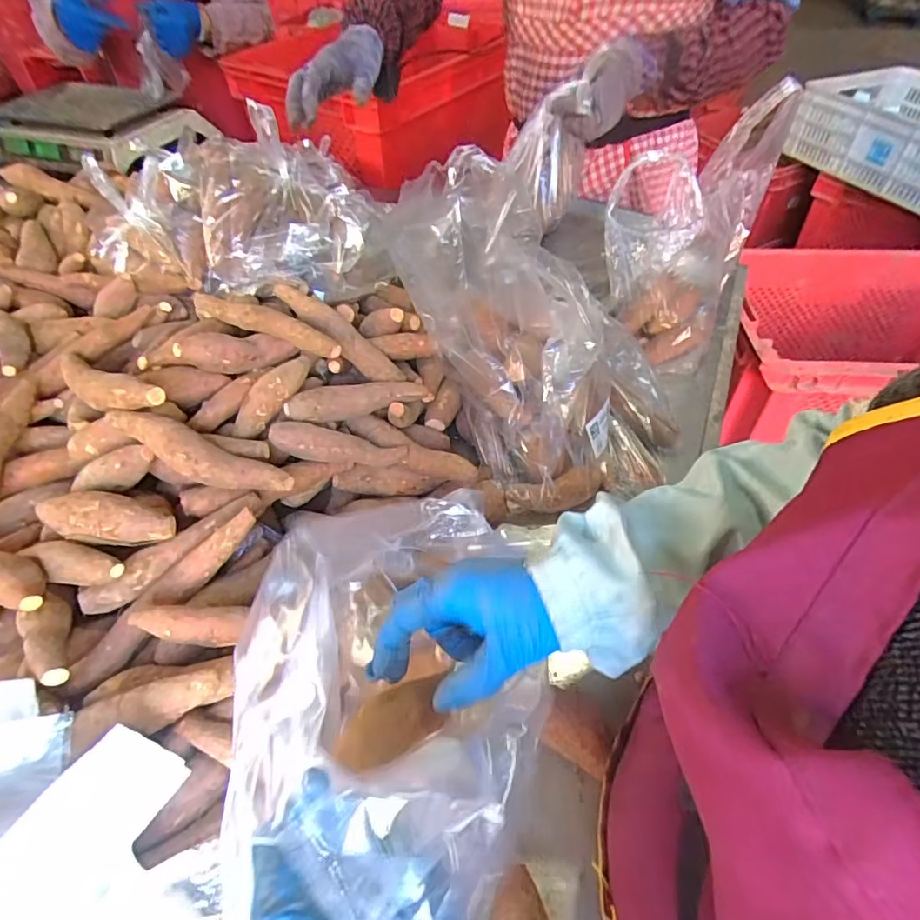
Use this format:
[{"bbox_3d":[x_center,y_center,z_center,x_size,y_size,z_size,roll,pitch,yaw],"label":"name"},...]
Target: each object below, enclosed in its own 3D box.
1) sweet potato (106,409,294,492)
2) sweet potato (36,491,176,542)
[{"bbox_3d":[-0.228,-0.004,0.461,0.162,0.030,0.038,23,52,-3],"label":"sweet potato"},{"bbox_3d":[-0.292,0.046,0.435,0.112,0.030,0.035,3,50,5],"label":"sweet potato"}]

